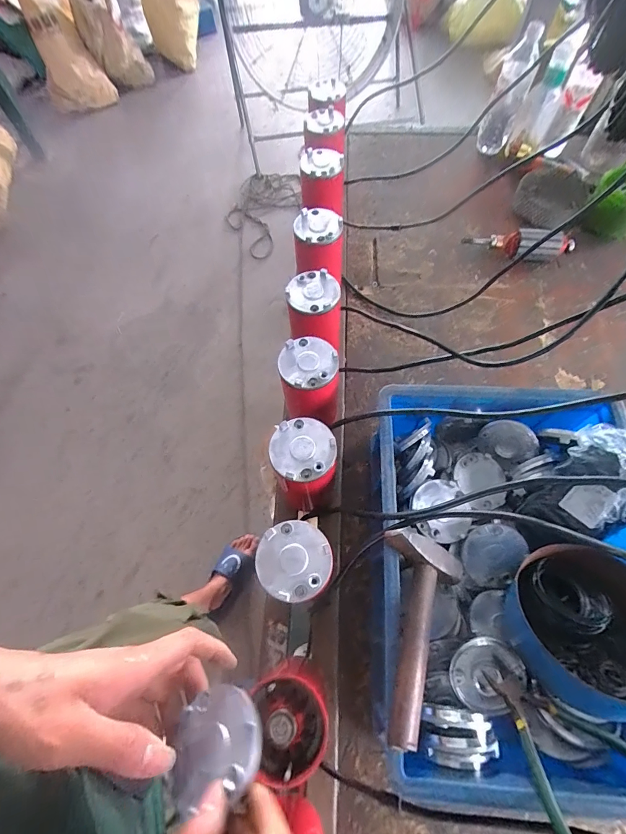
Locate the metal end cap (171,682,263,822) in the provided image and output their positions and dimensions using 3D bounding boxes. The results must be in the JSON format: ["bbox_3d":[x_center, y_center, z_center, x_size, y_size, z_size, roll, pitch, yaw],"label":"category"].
[{"bbox_3d":[-0.071,0.235,0.280,0.073,0.009,0.068,-30,38,11],"label":"metal end cap"}]

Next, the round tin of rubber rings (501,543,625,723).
[{"bbox_3d":[0.286,0.206,0.390,0.158,0.046,0.143,-12,64,-5],"label":"round tin of rubber rings"}]

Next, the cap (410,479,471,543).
[{"bbox_3d":[0.156,0.115,0.468,0.066,0.016,0.071,0,64,1],"label":"cap"}]

